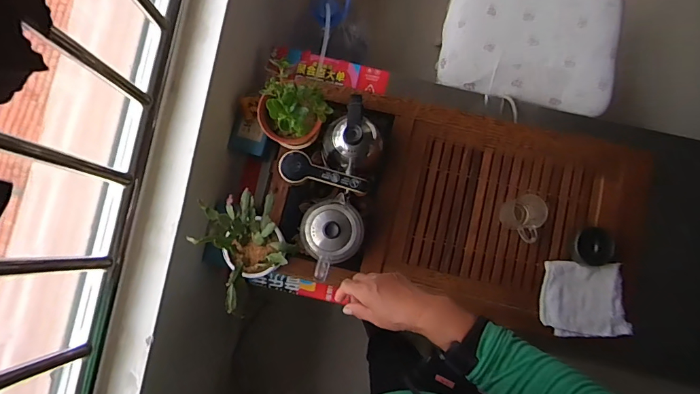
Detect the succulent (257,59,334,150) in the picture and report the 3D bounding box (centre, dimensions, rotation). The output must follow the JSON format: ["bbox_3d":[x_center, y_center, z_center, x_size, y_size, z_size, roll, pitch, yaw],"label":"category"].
[{"bbox_3d":[-0.122,-0.174,0.862,0.138,0.157,0.126,38,84,5],"label":"succulent"}]

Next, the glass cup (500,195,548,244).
[{"bbox_3d":[0.385,0.047,0.905,0.071,0.080,0.098,-30,84,-3],"label":"glass cup"}]

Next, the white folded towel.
[{"bbox_3d":[0.503,0.220,0.903,0.171,0.033,0.156,-2,83,0],"label":"white folded towel"}]

